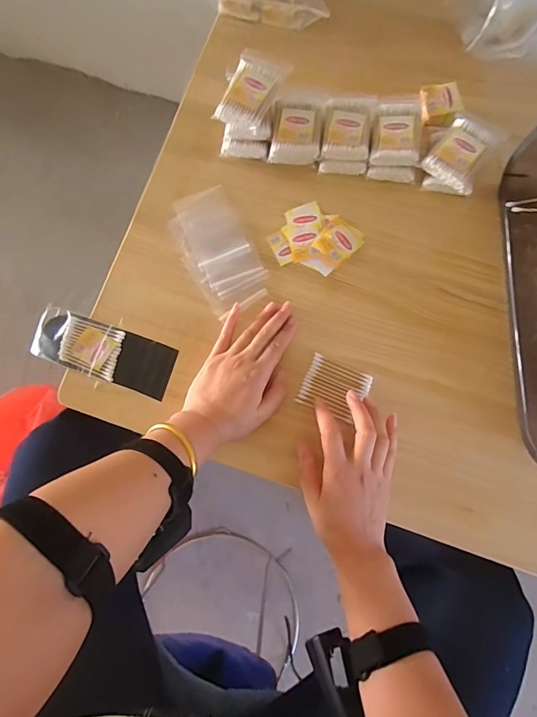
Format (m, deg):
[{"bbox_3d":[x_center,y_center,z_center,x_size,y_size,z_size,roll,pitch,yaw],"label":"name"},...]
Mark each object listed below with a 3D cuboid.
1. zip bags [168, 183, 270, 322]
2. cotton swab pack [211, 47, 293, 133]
[{"bbox_3d":[-0.064,-0.135,0.499,0.083,0.008,0.165,-26,80,-4],"label":"zip bags"},{"bbox_3d":[-0.020,-0.323,0.479,0.064,0.020,0.095,26,81,5],"label":"cotton swab pack"}]

